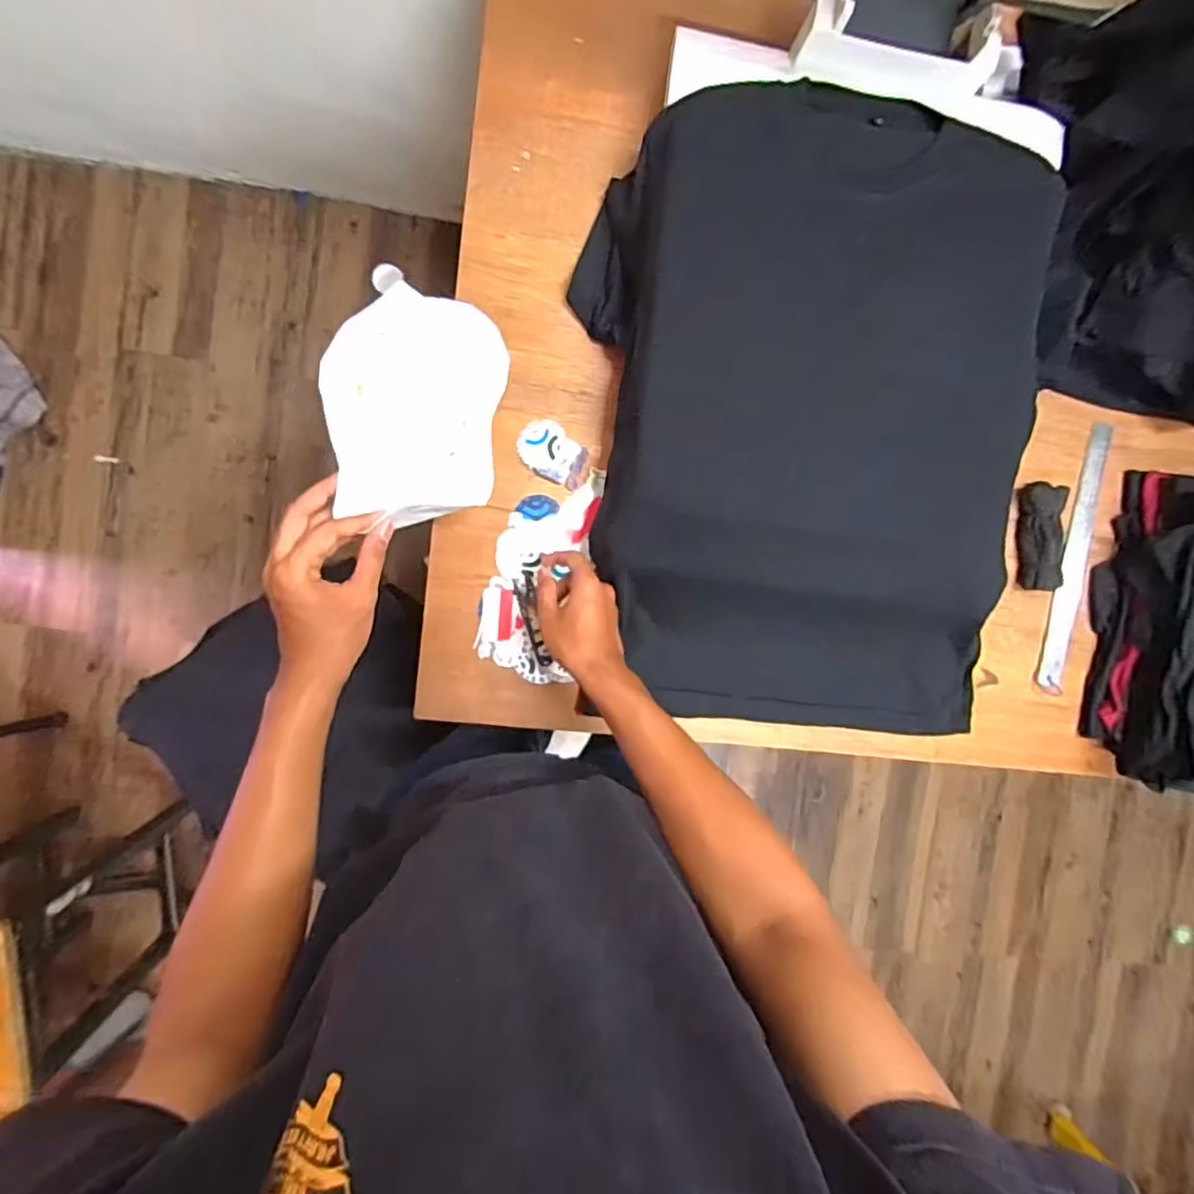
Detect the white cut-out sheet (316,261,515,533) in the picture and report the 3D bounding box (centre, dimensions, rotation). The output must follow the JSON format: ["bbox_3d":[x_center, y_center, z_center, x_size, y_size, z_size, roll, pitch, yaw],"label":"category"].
[{"bbox_3d":[-0.151,-0.161,0.510,0.138,0.028,0.190,9,92,-6],"label":"white cut-out sheet"}]

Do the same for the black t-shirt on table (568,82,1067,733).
[{"bbox_3d":[0.223,-0.160,0.638,0.438,0.153,0.616,0,93,-8],"label":"black t-shirt on table"}]

